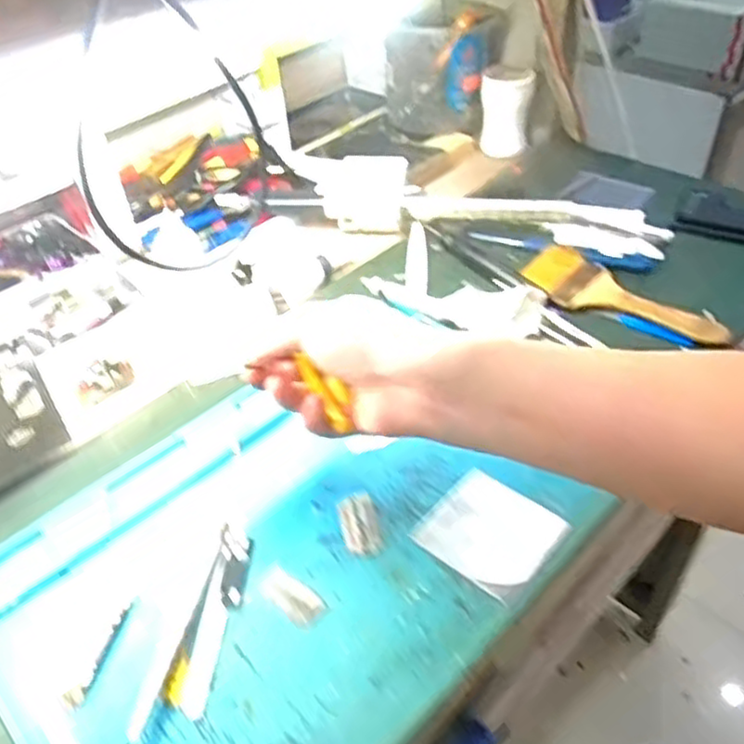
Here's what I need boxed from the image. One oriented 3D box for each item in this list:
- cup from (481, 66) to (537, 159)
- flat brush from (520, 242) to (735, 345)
[{"bbox_3d":[0.150,-0.296,0.784,0.052,0.089,0.065,6,44,10],"label":"cup"},{"bbox_3d":[0.192,-0.059,0.562,0.063,0.010,0.170,-28,49,-24],"label":"flat brush"}]

